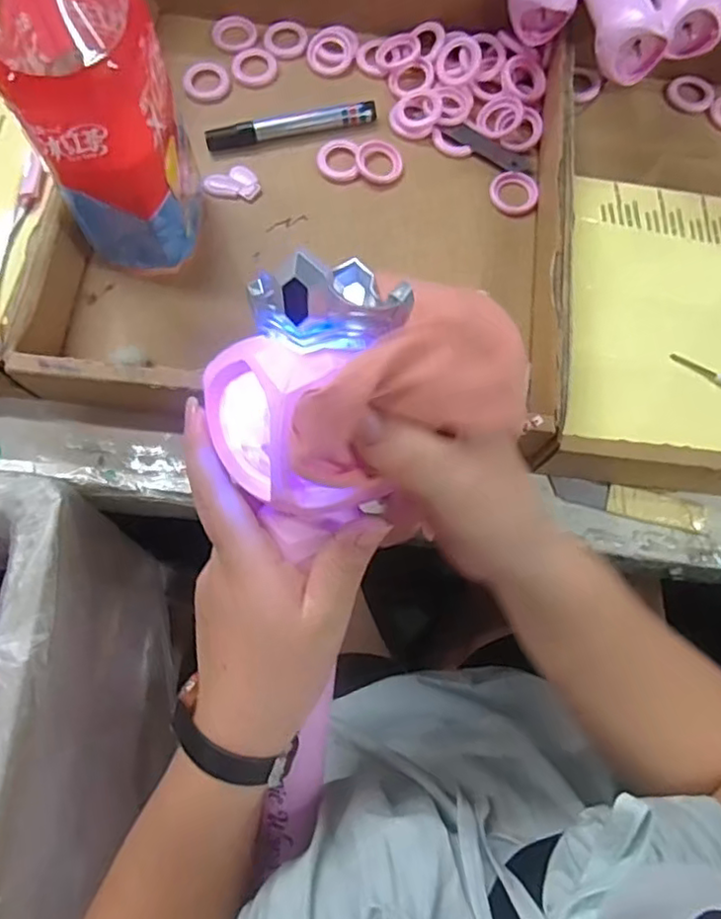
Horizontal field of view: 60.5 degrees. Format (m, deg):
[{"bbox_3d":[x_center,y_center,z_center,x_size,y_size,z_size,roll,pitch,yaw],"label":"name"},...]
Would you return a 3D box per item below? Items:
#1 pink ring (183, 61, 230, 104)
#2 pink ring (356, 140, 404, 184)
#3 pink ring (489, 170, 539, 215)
[{"bbox_3d":[-0.126,-0.310,0.508,0.037,0.007,0.034,0,75,-1],"label":"pink ring"},{"bbox_3d":[0.015,-0.234,0.487,0.035,0.004,0.037,0,75,-1],"label":"pink ring"},{"bbox_3d":[0.121,-0.209,0.485,0.036,0.005,0.040,-5,75,-2],"label":"pink ring"}]

